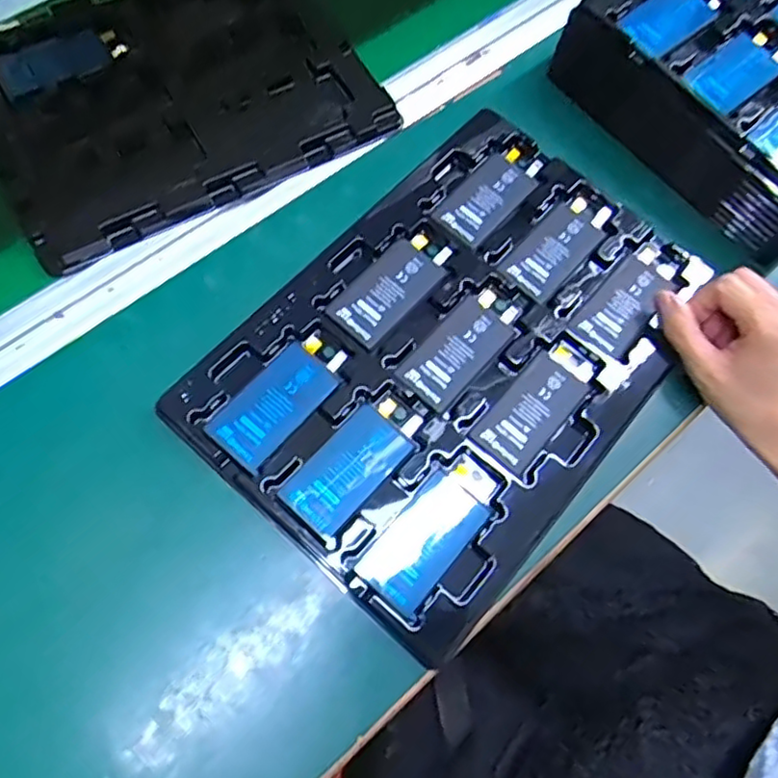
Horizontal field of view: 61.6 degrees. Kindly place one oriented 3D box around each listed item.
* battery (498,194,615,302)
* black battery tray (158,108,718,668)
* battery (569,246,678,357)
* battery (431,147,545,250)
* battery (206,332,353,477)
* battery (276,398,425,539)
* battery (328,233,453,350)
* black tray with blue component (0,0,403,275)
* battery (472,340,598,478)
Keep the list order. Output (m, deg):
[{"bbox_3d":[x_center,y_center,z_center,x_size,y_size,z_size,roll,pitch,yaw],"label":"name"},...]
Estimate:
[{"bbox_3d":[0.123,-0.104,0.476,0.042,0.009,0.093,39,71,12],"label":"battery"},{"bbox_3d":[0.048,-0.028,0.429,0.220,0.021,0.323,40,75,10],"label":"black battery tray"},{"bbox_3d":[0.165,-0.061,0.453,0.041,0.008,0.087,38,72,9],"label":"battery"},{"bbox_3d":[0.076,-0.145,0.486,0.043,0.008,0.091,40,71,10],"label":"battery"},{"bbox_3d":[-0.069,0.005,0.415,0.044,0.007,0.093,39,70,10],"label":"battery"},{"bbox_3d":[-0.021,0.046,0.409,0.044,0.009,0.095,42,71,11],"label":"battery"},{"bbox_3d":[0.003,-0.071,0.453,0.043,0.006,0.094,39,70,10],"label":"battery"},{"bbox_3d":[-0.161,-0.228,0.490,0.276,0.012,0.210,-27,74,-15],"label":"black tray with blue component"},{"bbox_3d":[0.099,0.008,0.430,0.041,0.004,0.098,41,71,10],"label":"battery"}]

